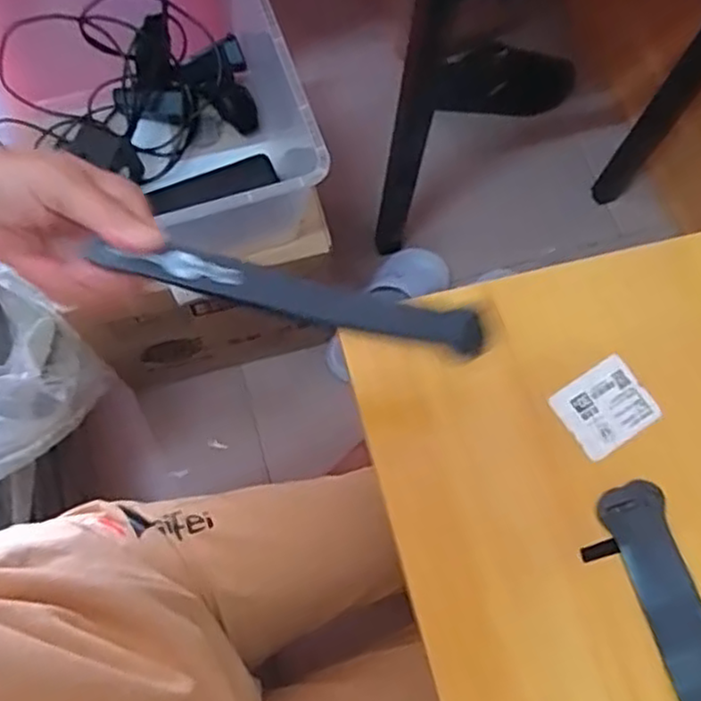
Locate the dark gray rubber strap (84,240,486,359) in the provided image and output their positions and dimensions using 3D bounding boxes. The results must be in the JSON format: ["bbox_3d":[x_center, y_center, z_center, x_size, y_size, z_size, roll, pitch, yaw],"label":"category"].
[{"bbox_3d":[-0.023,-0.025,0.334,0.191,0.010,0.018,13,71,-15],"label":"dark gray rubber strap"}]

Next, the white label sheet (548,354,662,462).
[{"bbox_3d":[0.163,0.036,0.444,0.056,0.004,0.048,-32,75,-11],"label":"white label sheet"}]

